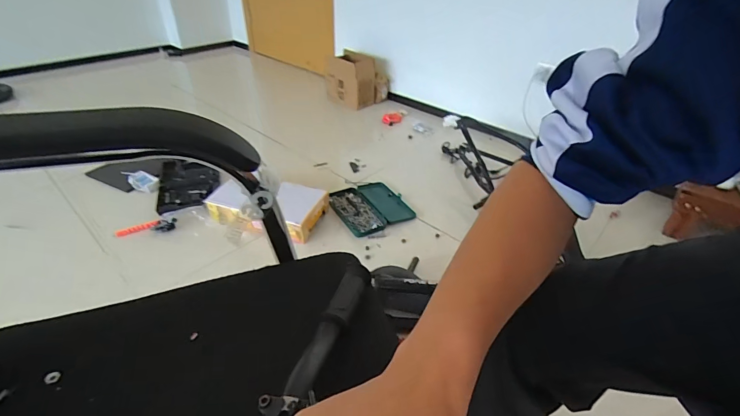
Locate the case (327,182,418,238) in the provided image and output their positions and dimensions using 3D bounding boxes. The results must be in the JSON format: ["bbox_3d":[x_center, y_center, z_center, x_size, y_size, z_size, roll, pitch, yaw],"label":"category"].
[{"bbox_3d":[0.004,-0.009,1.333,0.244,0.028,0.262,-17,40,-25],"label":"case"}]

